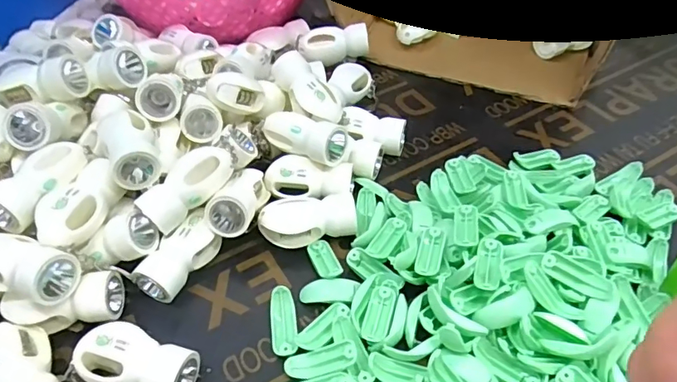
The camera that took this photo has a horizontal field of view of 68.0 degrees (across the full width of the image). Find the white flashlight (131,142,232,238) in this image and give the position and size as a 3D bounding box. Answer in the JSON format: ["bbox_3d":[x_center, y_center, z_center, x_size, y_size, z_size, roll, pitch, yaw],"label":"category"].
[{"bbox_3d":[-0.099,-0.004,0.329,0.028,0.021,0.063,36,73,29],"label":"white flashlight"}]

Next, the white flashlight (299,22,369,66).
[{"bbox_3d":[-0.004,-0.138,0.472,0.064,0.024,0.029,-2,47,-2],"label":"white flashlight"}]

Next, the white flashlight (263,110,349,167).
[{"bbox_3d":[-0.024,-0.040,0.370,0.063,0.030,0.029,23,51,21],"label":"white flashlight"}]

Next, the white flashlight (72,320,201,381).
[{"bbox_3d":[-0.113,0.095,0.278,0.067,0.024,0.034,18,59,4],"label":"white flashlight"}]

